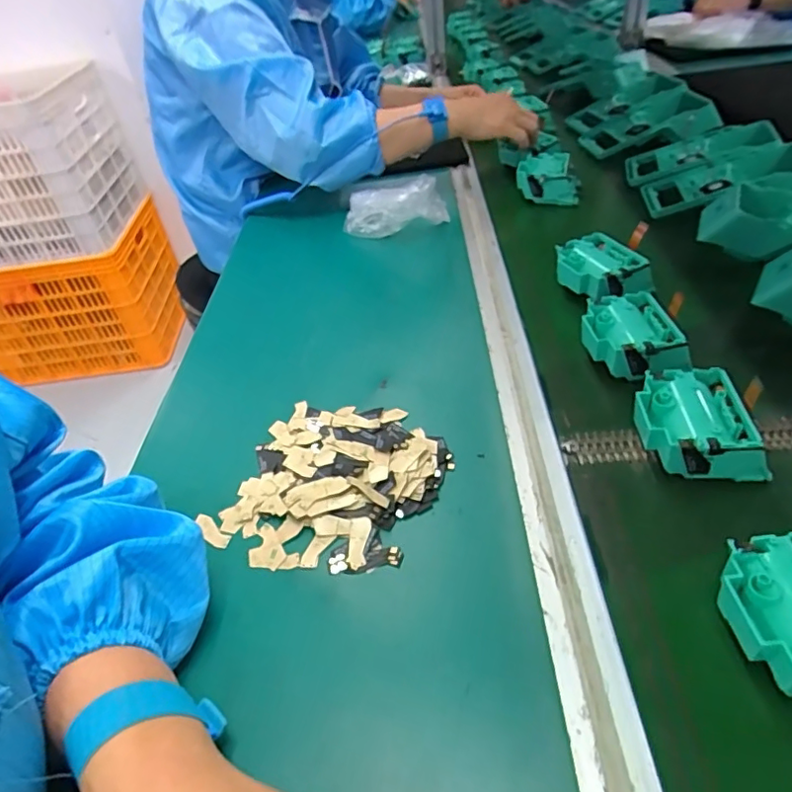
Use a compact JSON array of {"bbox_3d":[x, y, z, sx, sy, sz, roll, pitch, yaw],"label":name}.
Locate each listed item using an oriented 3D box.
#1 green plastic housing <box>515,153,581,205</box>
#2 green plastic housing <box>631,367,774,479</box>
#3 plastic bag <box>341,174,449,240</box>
[{"bbox_3d":[0.203,-0.290,0.742,0.082,0.049,0.091,0,38,17],"label":"green plastic housing"},{"bbox_3d":[0.207,0.023,0.384,0.068,0.039,0.085,-8,41,0],"label":"green plastic housing"},{"bbox_3d":[-0.005,-0.236,0.679,0.130,0.071,0.060,2,42,11],"label":"plastic bag"}]

